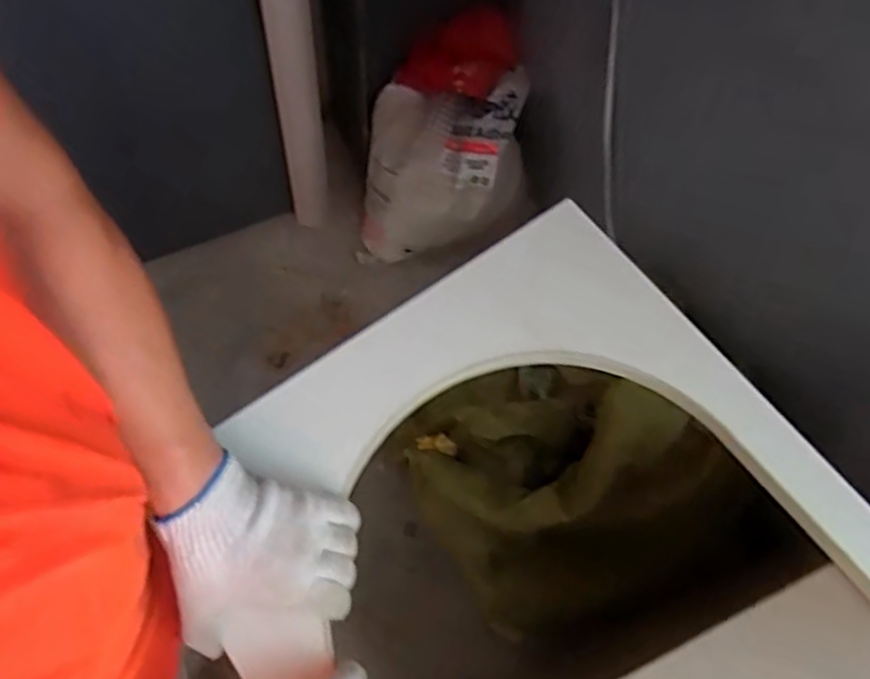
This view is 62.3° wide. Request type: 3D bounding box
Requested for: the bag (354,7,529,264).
[{"bbox_3d":[0.028,-0.407,1.486,0.318,0.296,0.414,10,67,0],"label":"bag"}]

